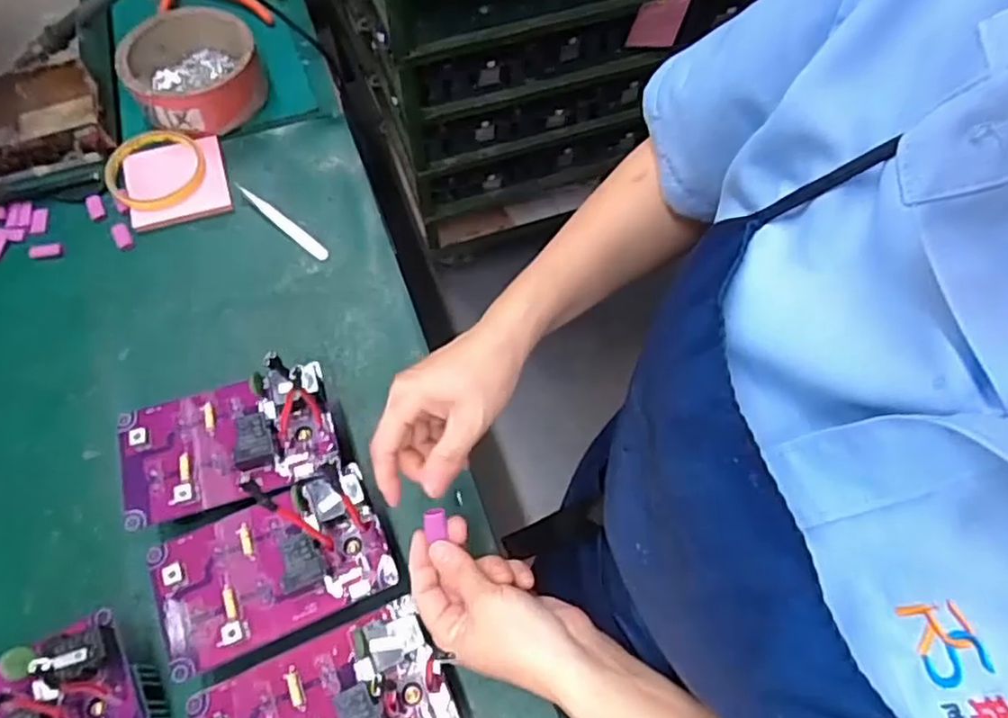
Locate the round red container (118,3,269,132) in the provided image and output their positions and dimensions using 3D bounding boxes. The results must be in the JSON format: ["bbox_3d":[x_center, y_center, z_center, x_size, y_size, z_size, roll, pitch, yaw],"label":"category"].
[{"bbox_3d":[-0.295,-0.277,0.635,0.117,0.052,0.121,0,63,-1],"label":"round red container"}]

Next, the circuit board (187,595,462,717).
[{"bbox_3d":[-0.100,0.199,0.367,0.142,0.020,0.083,-22,65,-11],"label":"circuit board"}]

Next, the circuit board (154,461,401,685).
[{"bbox_3d":[-0.147,0.121,0.410,0.138,0.034,0.092,-21,65,-11],"label":"circuit board"}]

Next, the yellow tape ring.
[{"bbox_3d":[-0.321,-0.176,0.610,0.086,0.013,0.089,0,63,-1],"label":"yellow tape ring"}]

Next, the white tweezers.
[{"bbox_3d":[-0.197,-0.125,0.592,0.110,0.006,0.011,38,69,16],"label":"white tweezers"}]

